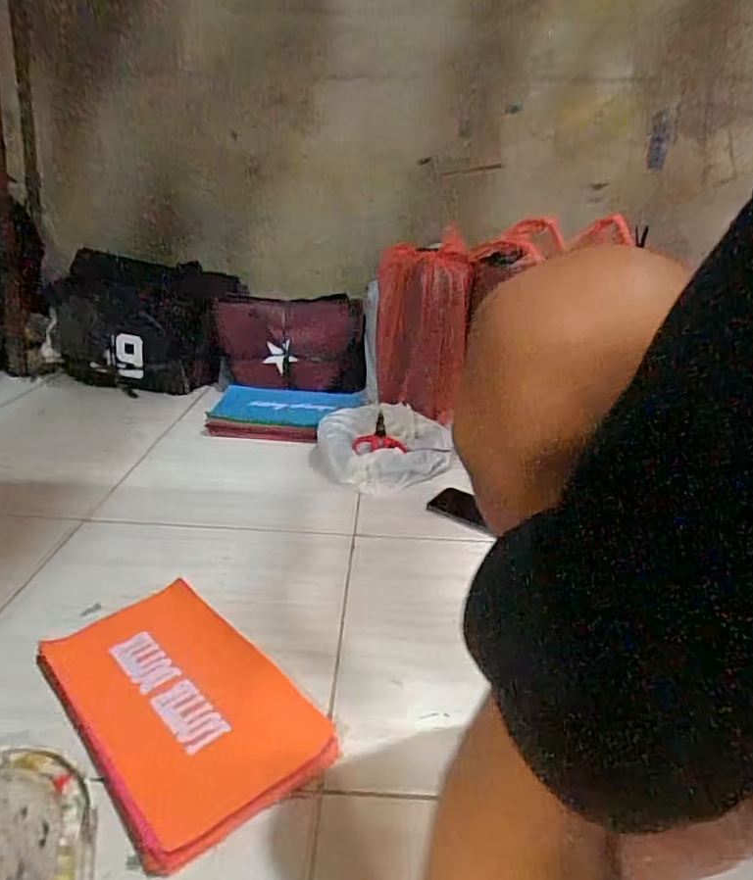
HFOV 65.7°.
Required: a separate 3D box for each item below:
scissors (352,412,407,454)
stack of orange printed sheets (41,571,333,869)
[{"bbox_3d":[-0.002,-0.011,1.060,0.088,0.023,0.141,0,23,-7],"label":"scissors"},{"bbox_3d":[-0.187,0.248,0.564,0.178,0.024,0.291,-17,30,-39],"label":"stack of orange printed sheets"}]

